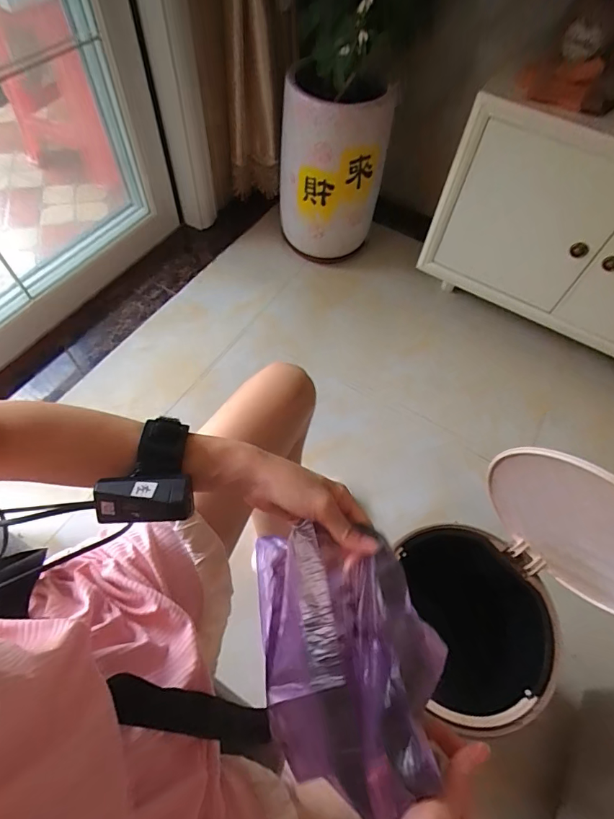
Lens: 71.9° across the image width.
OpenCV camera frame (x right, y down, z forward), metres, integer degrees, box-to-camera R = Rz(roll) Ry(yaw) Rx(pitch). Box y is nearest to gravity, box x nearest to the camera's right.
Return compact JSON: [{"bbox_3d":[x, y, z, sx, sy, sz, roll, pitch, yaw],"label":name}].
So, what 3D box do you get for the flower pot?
[{"bbox_3d":[0.063,-0.619,1.094,0.248,0.407,0.249,2,60,-3],"label":"flower pot"}]

